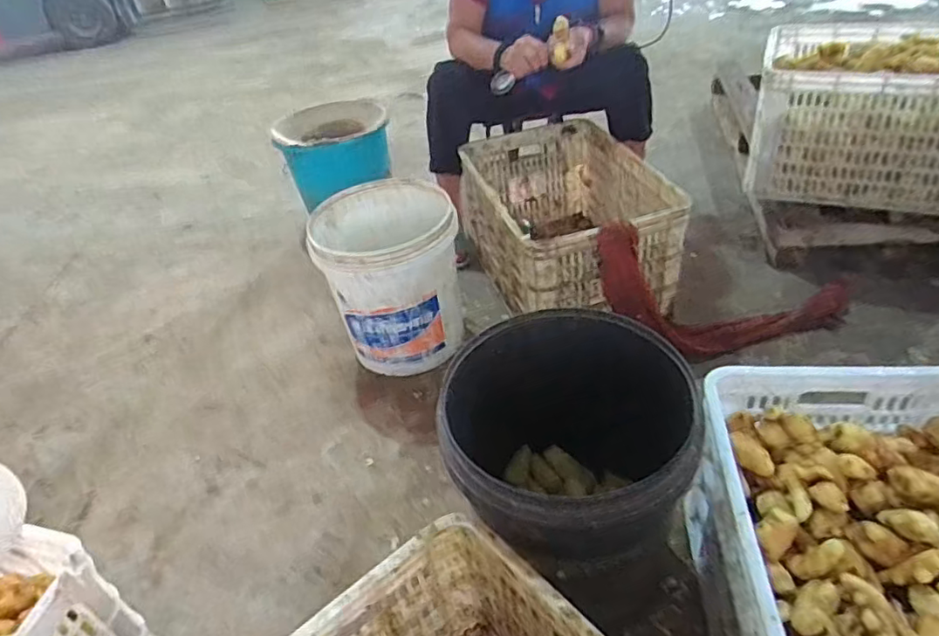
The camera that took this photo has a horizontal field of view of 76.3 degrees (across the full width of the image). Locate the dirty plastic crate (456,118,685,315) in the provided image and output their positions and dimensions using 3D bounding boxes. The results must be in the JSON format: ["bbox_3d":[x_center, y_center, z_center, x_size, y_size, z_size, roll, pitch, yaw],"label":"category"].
[{"bbox_3d":[0.207,-0.211,1.382,0.354,0.298,0.516,-13,39,-6],"label":"dirty plastic crate"}]

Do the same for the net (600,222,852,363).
[{"bbox_3d":[0.494,-0.027,1.207,0.577,0.220,0.104,13,39,-14],"label":"net"}]

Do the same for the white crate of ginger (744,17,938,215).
[{"bbox_3d":[0.893,-0.432,1.286,0.503,0.282,0.342,12,43,23],"label":"white crate of ginger"}]

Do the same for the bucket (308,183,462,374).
[{"bbox_3d":[-0.159,-0.077,1.275,0.280,0.320,0.280,-13,39,-6],"label":"bucket"}]

